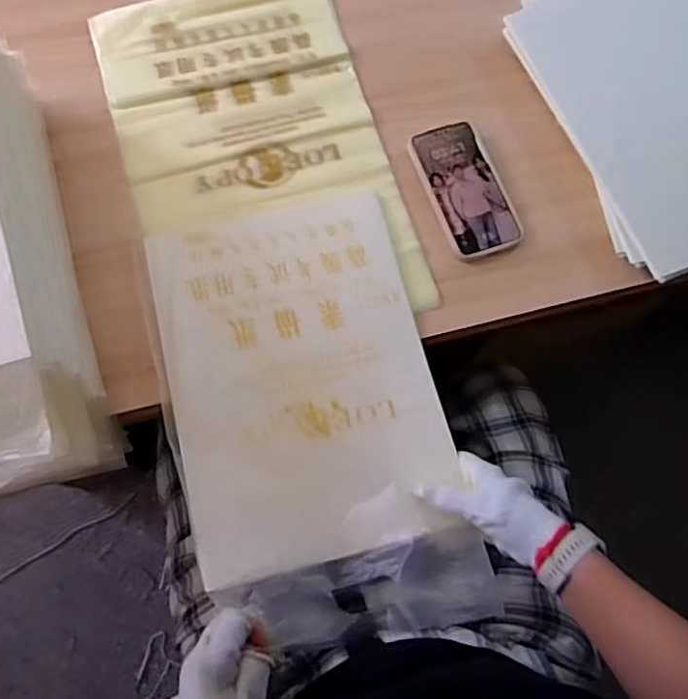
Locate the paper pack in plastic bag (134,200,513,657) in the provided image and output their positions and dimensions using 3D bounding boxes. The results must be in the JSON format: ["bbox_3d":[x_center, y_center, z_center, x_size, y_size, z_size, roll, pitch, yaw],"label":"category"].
[{"bbox_3d":[-0.036,0.049,0.602,0.261,0.059,0.436,-13,75,-6],"label":"paper pack in plastic bag"}]

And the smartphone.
[{"bbox_3d":[0.140,-0.187,0.708,0.085,0.009,0.163,-19,75,-8],"label":"smartphone"}]

